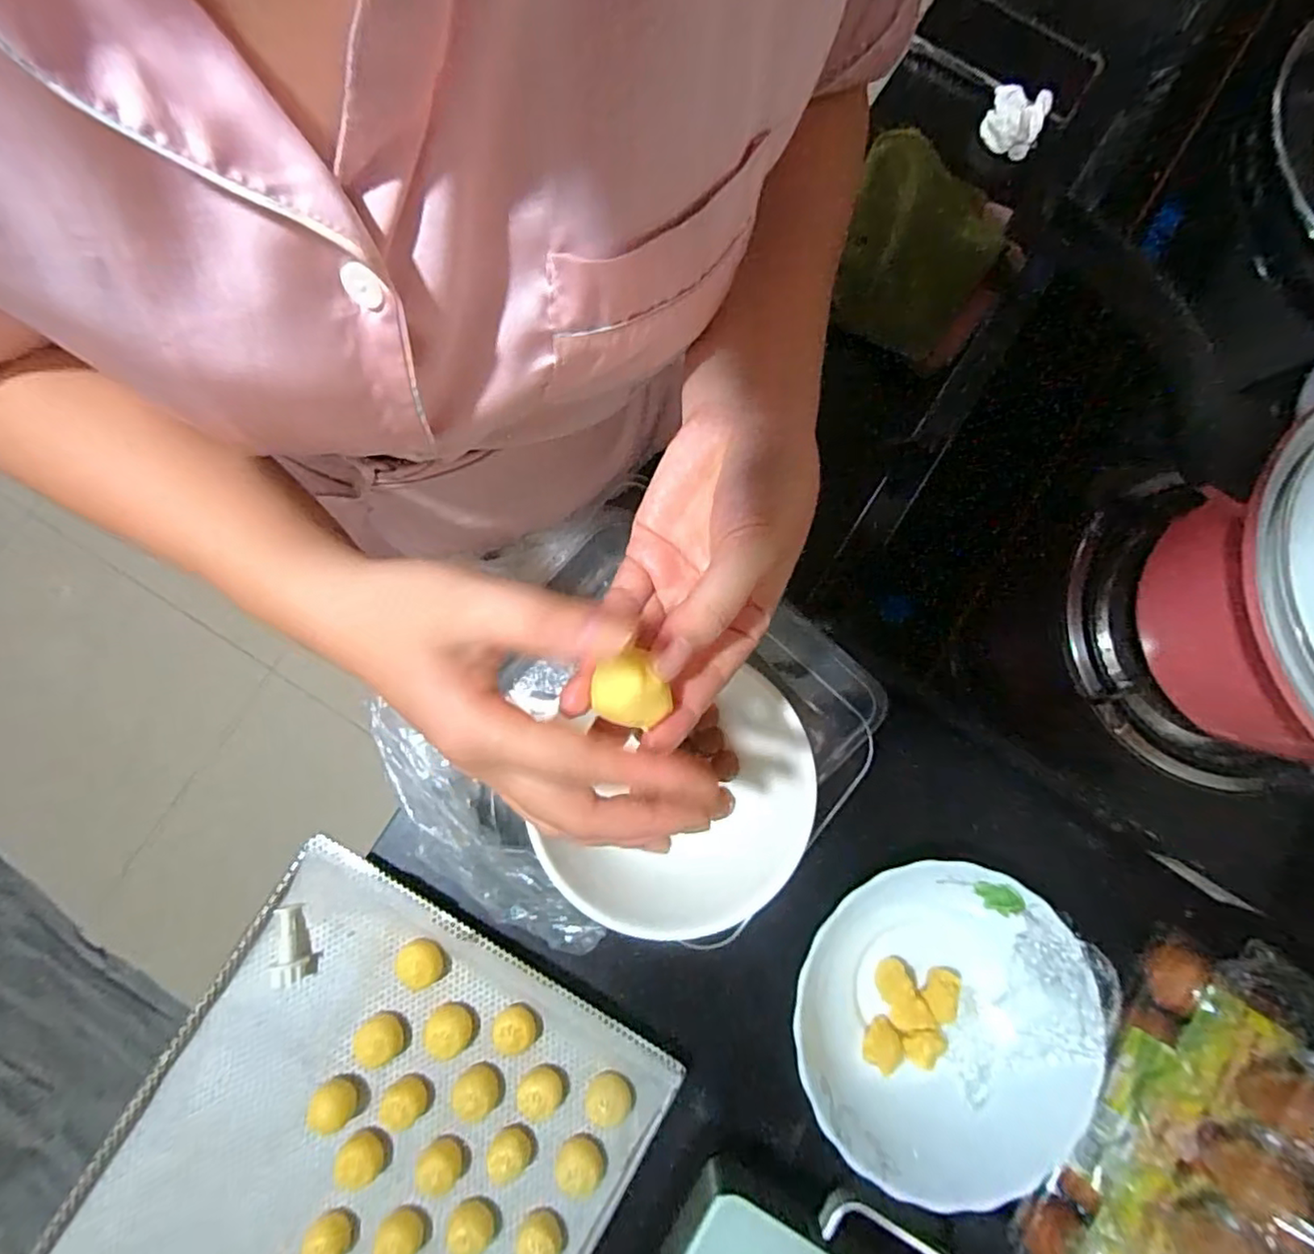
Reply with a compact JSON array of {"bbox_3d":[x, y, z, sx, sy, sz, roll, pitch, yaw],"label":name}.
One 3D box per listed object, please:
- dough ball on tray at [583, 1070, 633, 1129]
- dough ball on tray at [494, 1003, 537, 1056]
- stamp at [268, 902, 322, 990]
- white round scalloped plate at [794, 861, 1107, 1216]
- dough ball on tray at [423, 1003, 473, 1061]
[{"bbox_3d":[-0.033,0.314,0.419,0.030,0.017,0.024,-1,82,-2],"label":"dough ball on tray"},{"bbox_3d":[-0.096,0.272,0.424,0.028,0.020,0.023,42,82,4],"label":"dough ball on tray"},{"bbox_3d":[-0.252,0.218,0.432,0.026,0.019,0.050,-17,83,-4],"label":"stamp"},{"bbox_3d":[0.190,0.261,0.417,0.202,0.055,0.188,0,82,-2],"label":"white round scalloped plate"},{"bbox_3d":[-0.142,0.274,0.426,0.029,0.022,0.028,0,82,-2],"label":"dough ball on tray"}]

